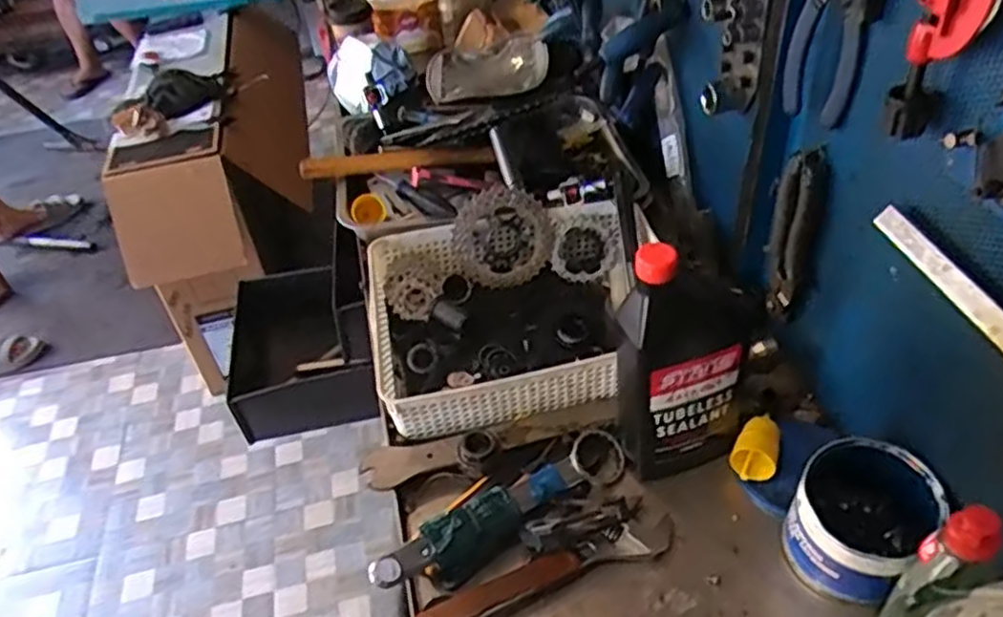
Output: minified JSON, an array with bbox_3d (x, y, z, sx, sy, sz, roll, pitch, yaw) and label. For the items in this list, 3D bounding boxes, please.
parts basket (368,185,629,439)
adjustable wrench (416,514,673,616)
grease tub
[{"bbox_3d":[0.004,-0.004,0.815,0.286,0.114,0.267,-9,42,-2],"label":"parts basket"},{"bbox_3d":[0.039,0.227,0.624,0.243,0.026,0.039,-18,43,-12],"label":"adjustable wrench"},{"bbox_3d":[0.293,0.174,0.603,0.092,0.098,0.111,26,51,31],"label":"grease tub"}]

